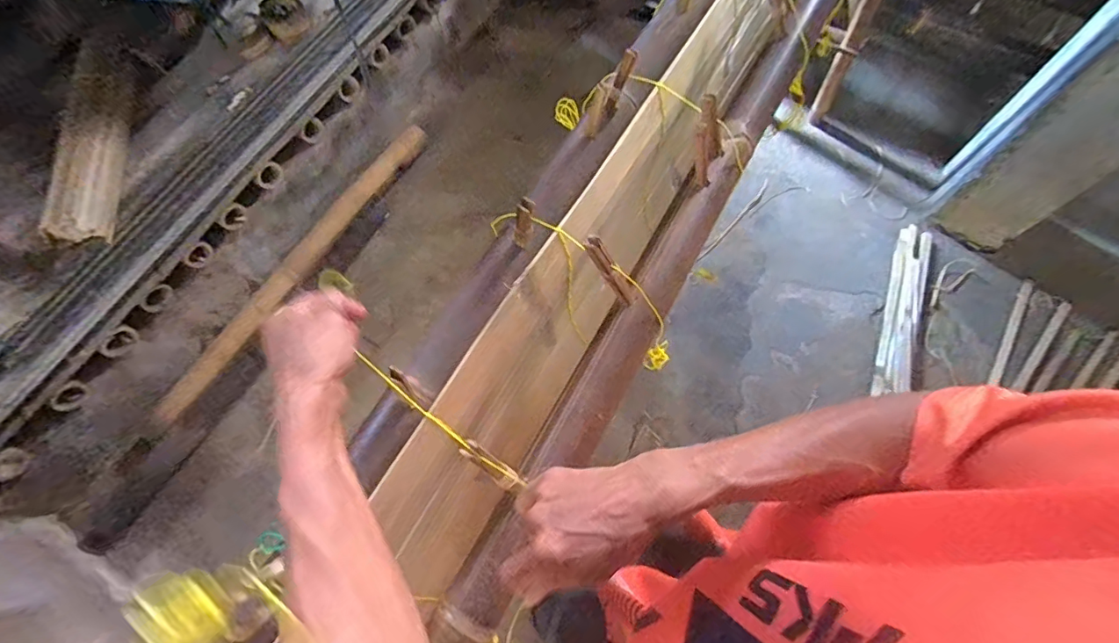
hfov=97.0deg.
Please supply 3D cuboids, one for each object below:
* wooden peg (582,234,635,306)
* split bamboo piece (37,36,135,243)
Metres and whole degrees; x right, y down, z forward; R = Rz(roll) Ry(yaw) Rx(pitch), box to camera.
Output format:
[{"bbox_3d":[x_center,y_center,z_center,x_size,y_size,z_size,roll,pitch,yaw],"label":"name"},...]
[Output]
[{"bbox_3d":[0.043,-0.040,0.419,0.011,0.076,0.013,20,66,48],"label":"wooden peg"},{"bbox_3d":[-0.933,-0.363,0.989,0.087,0.108,0.421,3,83,4],"label":"split bamboo piece"}]

